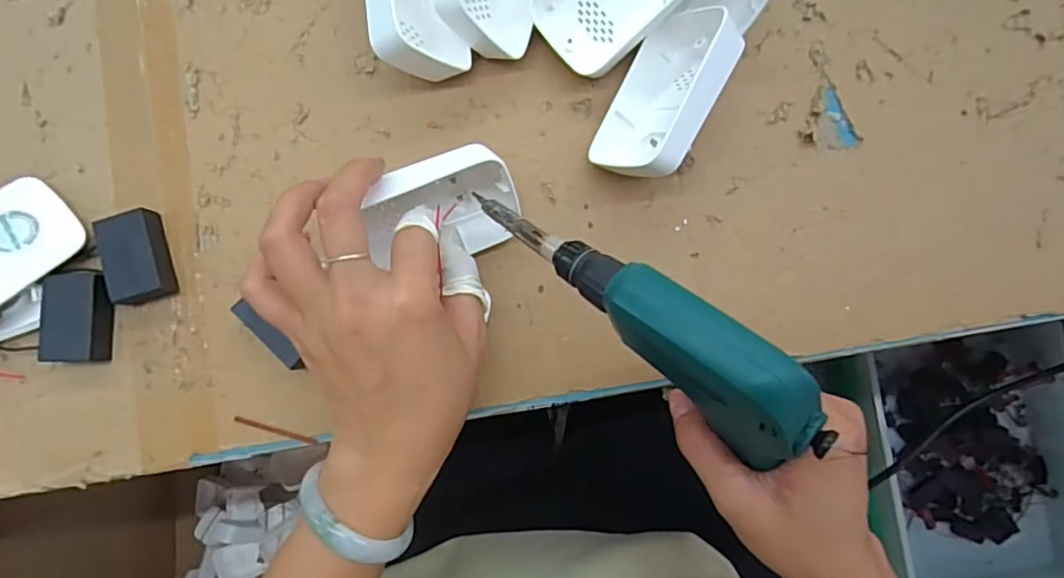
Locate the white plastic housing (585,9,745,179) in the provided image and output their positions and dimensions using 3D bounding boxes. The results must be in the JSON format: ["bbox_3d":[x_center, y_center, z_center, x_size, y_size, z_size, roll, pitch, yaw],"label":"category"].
[{"bbox_3d":[0.073,-0.105,0.322,0.050,0.058,0.100,28,85,2],"label":"white plastic housing"}]

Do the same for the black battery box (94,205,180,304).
[{"bbox_3d":[-0.221,-0.017,0.327,0.027,0.018,0.049,-18,85,-2],"label":"black battery box"}]

